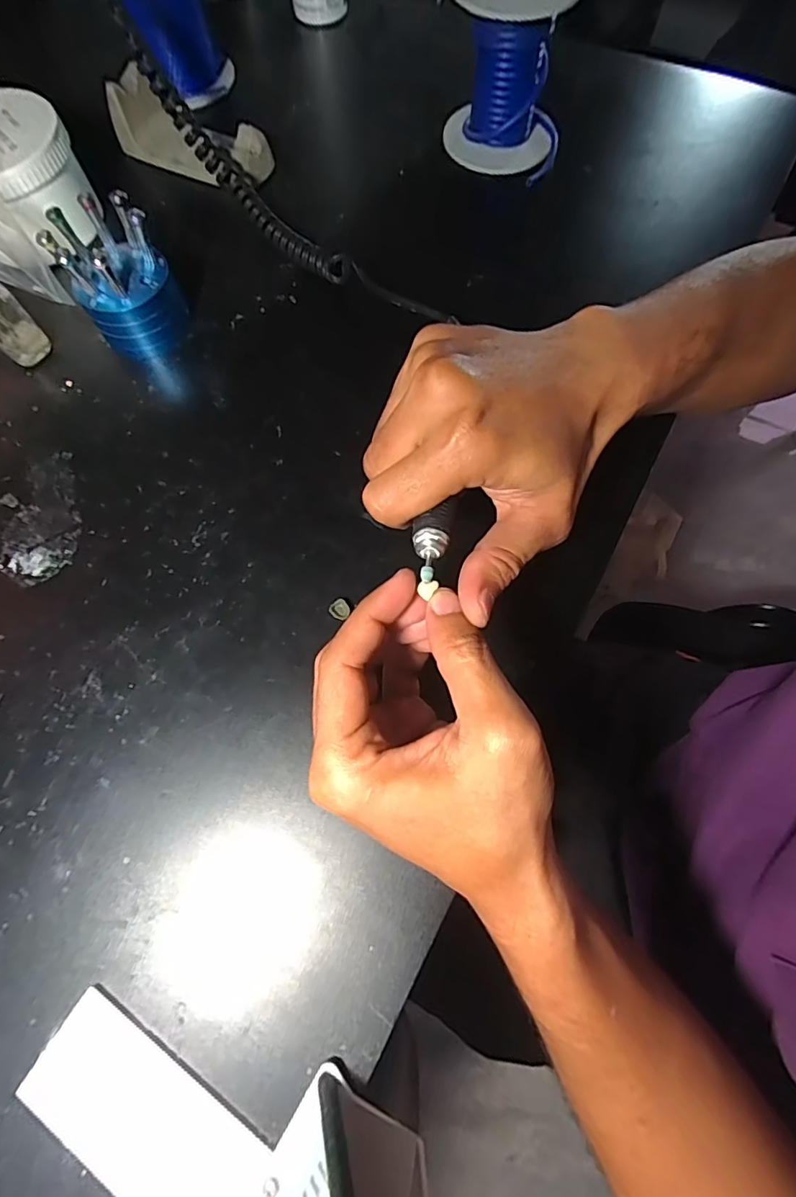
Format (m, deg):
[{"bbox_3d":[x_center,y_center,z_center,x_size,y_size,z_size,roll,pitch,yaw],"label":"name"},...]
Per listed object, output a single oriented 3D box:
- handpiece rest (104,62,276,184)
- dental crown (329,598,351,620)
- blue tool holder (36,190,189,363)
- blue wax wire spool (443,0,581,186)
[{"bbox_3d":[-0.158,-0.355,0.384,0.119,0.044,0.049,31,75,12],"label":"handpiece rest"},{"bbox_3d":[-0.031,0.006,0.272,0.011,0.004,0.010,-1,70,2],"label":"dental crown"},{"bbox_3d":[-0.172,-0.199,0.316,0.057,0.070,0.054,-31,72,-8],"label":"blue tool holder"},{"bbox_3d":[0.080,-0.385,0.364,0.093,0.093,0.085,16,72,8],"label":"blue wax wire spool"}]

